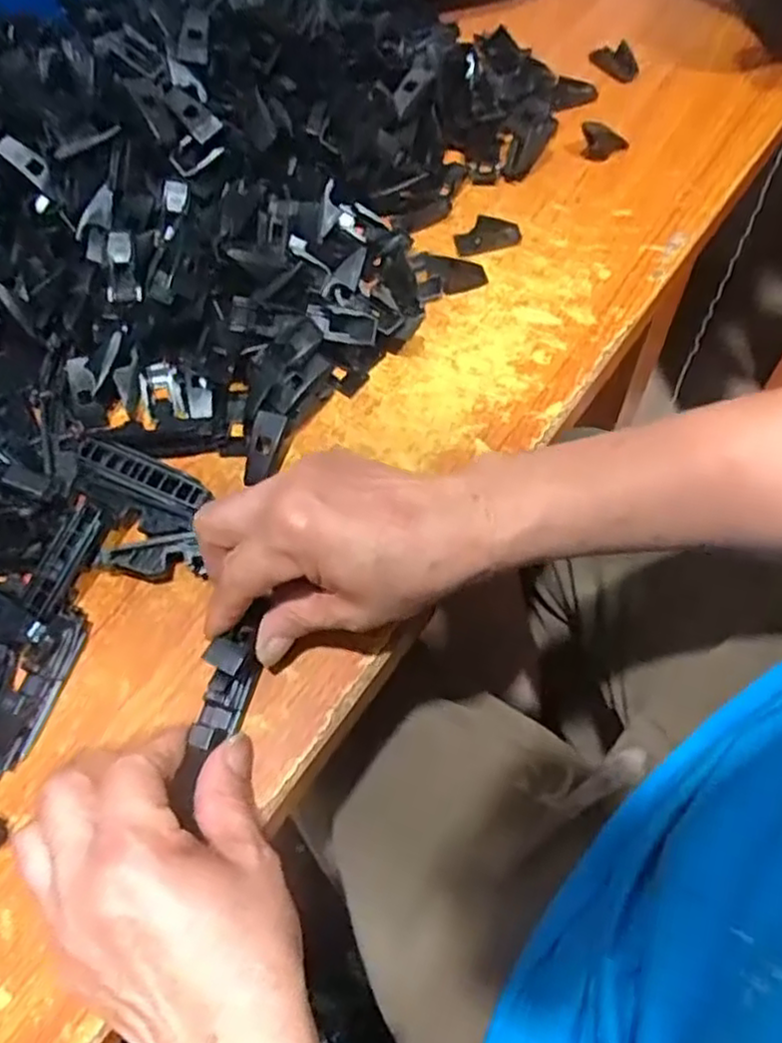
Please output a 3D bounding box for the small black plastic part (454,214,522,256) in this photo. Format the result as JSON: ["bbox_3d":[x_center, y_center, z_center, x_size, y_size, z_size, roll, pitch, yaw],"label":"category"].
[{"bbox_3d":[0.061,-0.183,0.452,0.041,0.006,0.022,-10,95,3],"label":"small black plastic part"}]

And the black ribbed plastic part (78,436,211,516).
[{"bbox_3d":[-0.132,-0.026,0.376,0.073,0.006,0.020,21,66,14],"label":"black ribbed plastic part"}]

